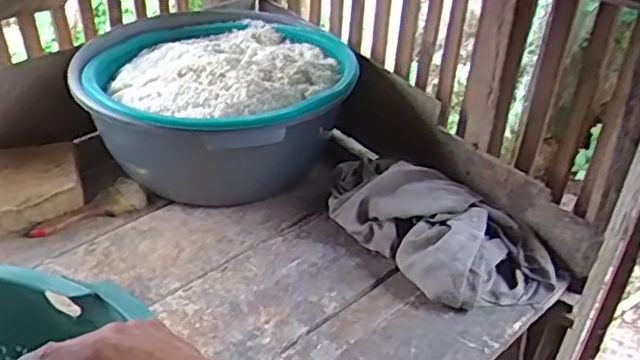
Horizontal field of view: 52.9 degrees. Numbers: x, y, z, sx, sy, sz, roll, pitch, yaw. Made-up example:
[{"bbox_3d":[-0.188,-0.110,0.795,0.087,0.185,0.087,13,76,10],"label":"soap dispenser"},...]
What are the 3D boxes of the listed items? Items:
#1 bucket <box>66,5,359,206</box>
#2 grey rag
[{"bbox_3d":[-0.169,-0.126,1.061,0.420,0.188,0.434,-5,37,-12],"label":"bucket"},{"bbox_3d":[0.153,0.057,0.891,0.161,0.084,0.340,-27,45,-35],"label":"grey rag"}]

